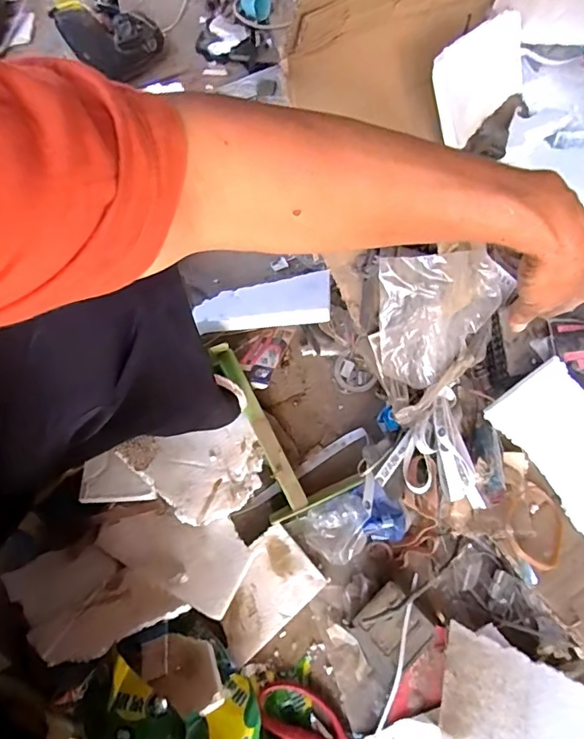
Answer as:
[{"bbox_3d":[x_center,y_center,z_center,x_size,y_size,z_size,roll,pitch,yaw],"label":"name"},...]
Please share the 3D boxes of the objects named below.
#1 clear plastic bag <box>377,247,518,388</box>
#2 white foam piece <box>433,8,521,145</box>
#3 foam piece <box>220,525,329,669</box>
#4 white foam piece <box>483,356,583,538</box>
[{"bbox_3d":[0.165,-0.061,0.514,0.143,0.058,0.137,-18,111,-25],"label":"clear plastic bag"},{"bbox_3d":[0.204,-0.311,0.513,0.010,0.089,0.187,16,50,45],"label":"white foam piece"},{"bbox_3d":[-0.033,0.241,0.521,0.120,0.017,0.083,-40,75,-12],"label":"foam piece"},{"bbox_3d":[0.290,0.080,0.486,0.171,0.014,0.107,47,111,5],"label":"white foam piece"}]

